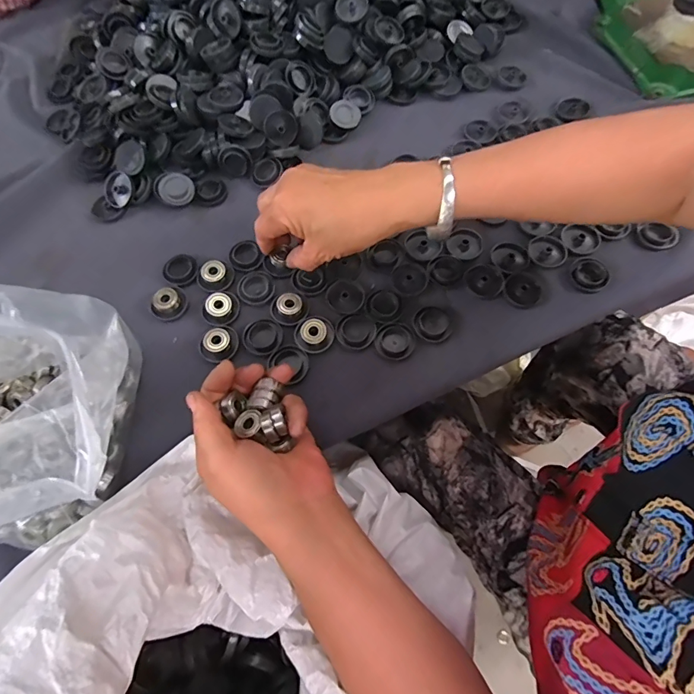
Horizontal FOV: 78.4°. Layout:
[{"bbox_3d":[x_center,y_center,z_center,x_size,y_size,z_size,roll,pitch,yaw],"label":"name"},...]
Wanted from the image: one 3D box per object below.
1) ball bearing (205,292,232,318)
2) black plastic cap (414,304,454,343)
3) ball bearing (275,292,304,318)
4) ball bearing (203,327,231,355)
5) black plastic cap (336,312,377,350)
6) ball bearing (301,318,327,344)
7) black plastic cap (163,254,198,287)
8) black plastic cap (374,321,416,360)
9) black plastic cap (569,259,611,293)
[{"bbox_3d":[-0.112,-0.037,0.375,0.022,0.012,0.019,-35,72,-11],"label":"ball bearing"},{"bbox_3d":[0.074,-0.020,0.364,0.032,0.008,0.032,-1,69,1],"label":"black plastic cap"},{"bbox_3d":[-0.050,-0.037,0.373,0.022,0.009,0.021,-1,69,1],"label":"ball bearing"},{"bbox_3d":[-0.110,-0.006,0.361,0.019,0.009,0.022,41,75,16],"label":"ball bearing"},{"bbox_3d":[0.008,-0.014,0.363,0.033,0.009,0.032,-1,69,1],"label":"black plastic cap"},{"bbox_3d":[-0.028,-0.014,0.362,0.021,0.010,0.023,-1,69,1],"label":"ball bearing"},{"bbox_3d":[-0.155,-0.072,0.397,0.029,0.008,0.033,7,69,4],"label":"black plastic cap"},{"bbox_3d":[0.041,-0.005,0.359,0.031,0.006,0.033,-1,69,1],"label":"black plastic cap"},{"bbox_3d":[0.215,-0.065,0.376,0.034,0.008,0.033,-1,69,1],"label":"black plastic cap"}]

